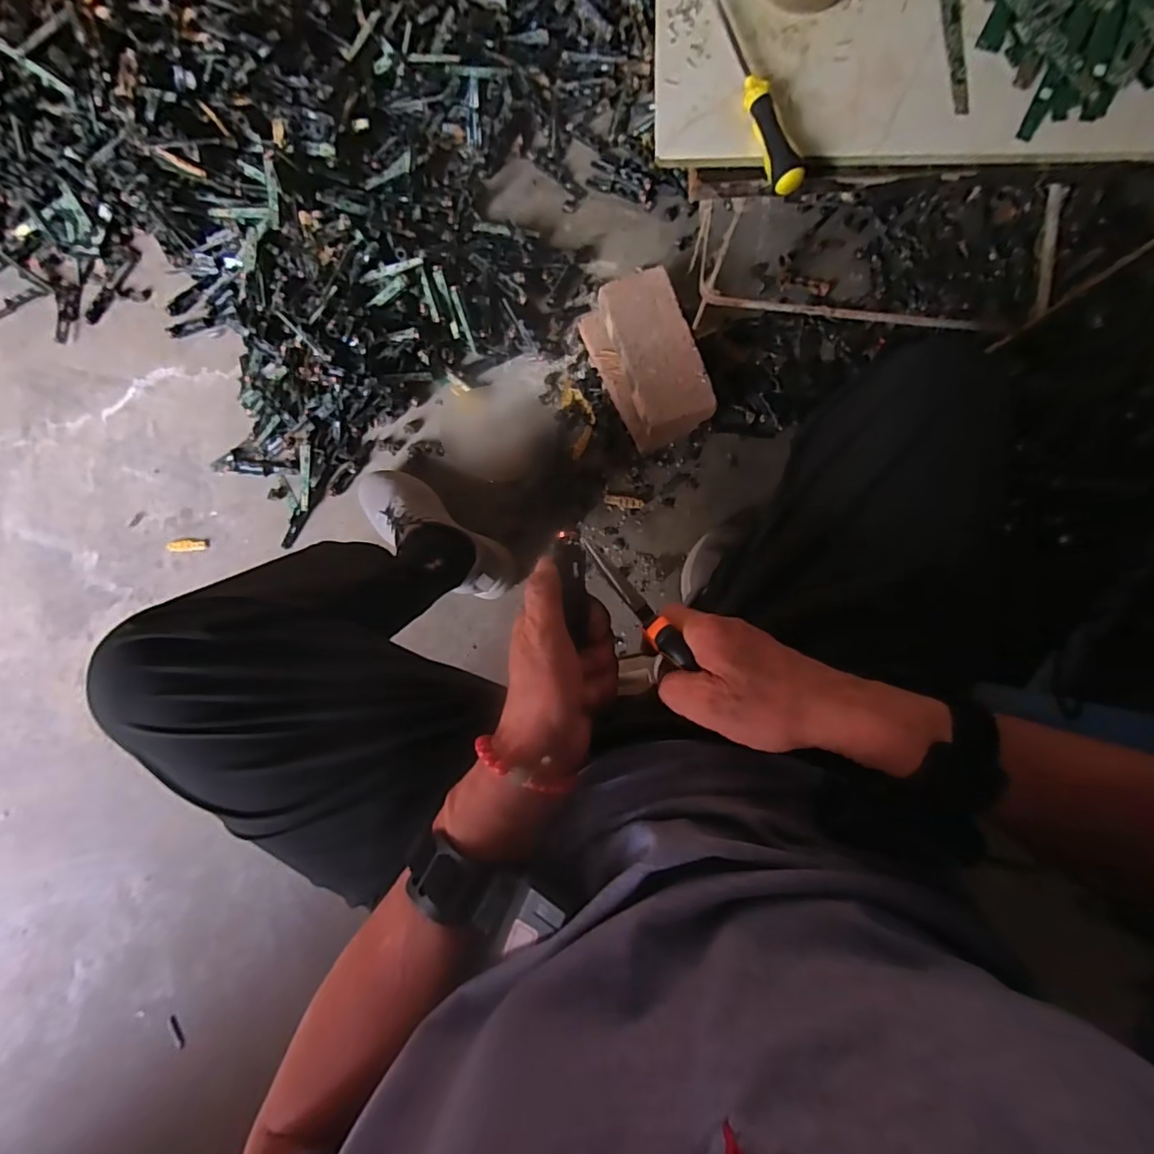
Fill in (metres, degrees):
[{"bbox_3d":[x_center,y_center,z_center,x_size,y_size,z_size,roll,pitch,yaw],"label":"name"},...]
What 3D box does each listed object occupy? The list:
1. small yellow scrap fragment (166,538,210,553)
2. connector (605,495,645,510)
[{"bbox_3d":[-0.612,-0.050,0.842,0.061,0.009,0.020,-5,88,-13],"label":"small yellow scrap fragment"},{"bbox_3d":[0.071,-0.111,0.804,0.059,0.004,0.018,7,88,1],"label":"connector"}]

